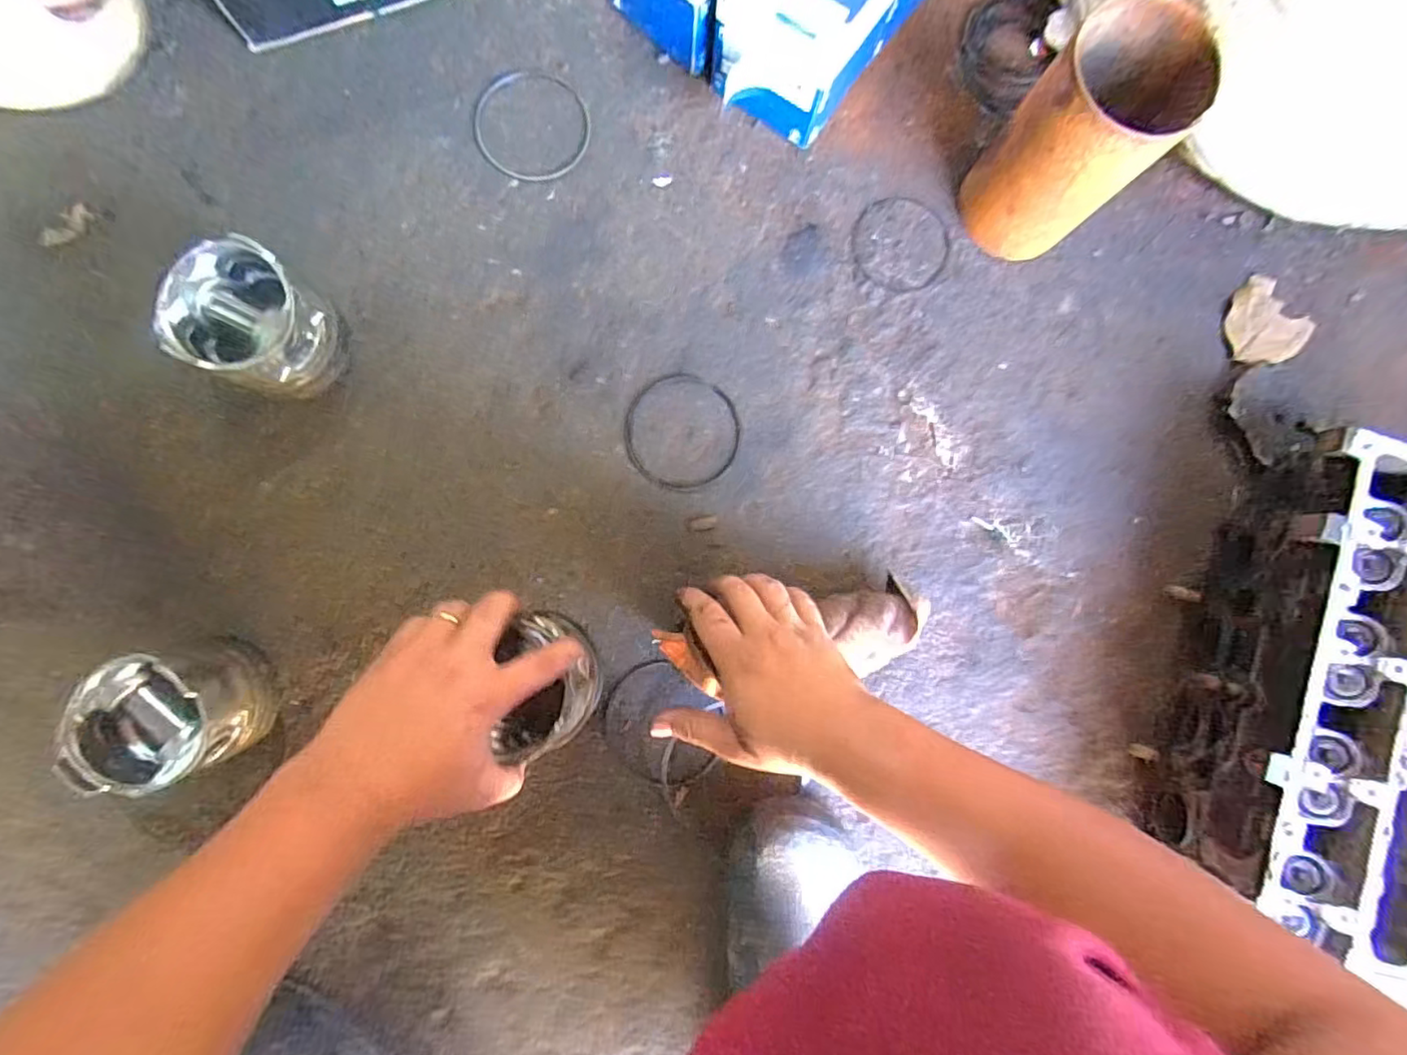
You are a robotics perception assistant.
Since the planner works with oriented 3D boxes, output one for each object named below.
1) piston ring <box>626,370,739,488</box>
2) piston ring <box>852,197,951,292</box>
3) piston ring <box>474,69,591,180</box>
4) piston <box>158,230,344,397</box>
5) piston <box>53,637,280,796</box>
[{"bbox_3d":[-0.018,-0.082,0.512,0.096,0.004,0.099,0,87,-4],"label":"piston ring"},{"bbox_3d":[0.175,-0.251,0.536,0.087,0.004,0.086,0,87,-4],"label":"piston ring"},{"bbox_3d":[-0.144,-0.340,0.511,0.096,0.004,0.095,0,87,-4],"label":"piston ring"},{"bbox_3d":[-0.337,-0.153,0.456,0.090,0.088,0.092,0,87,-4],"label":"piston"},{"bbox_3d":[-0.377,0.132,0.439,0.096,0.091,0.088,0,87,-4],"label":"piston"}]

